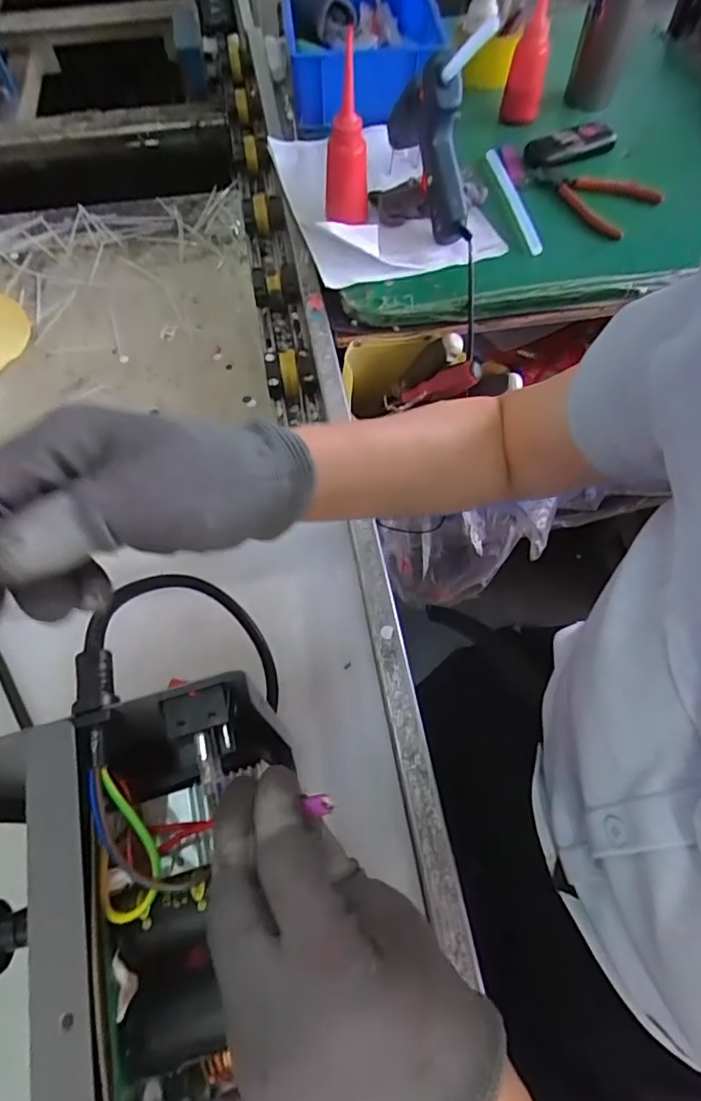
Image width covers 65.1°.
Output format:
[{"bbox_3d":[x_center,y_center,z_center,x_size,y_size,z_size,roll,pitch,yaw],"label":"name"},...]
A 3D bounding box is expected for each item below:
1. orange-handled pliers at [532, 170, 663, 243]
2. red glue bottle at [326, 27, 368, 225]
[{"bbox_3d":[0.276,-0.416,0.639,0.097,0.009,0.137,-39,68,-18],"label":"orange-handled pliers"},{"bbox_3d":[-0.004,-0.418,0.579,0.049,0.249,0.036,-1,88,0],"label":"red glue bottle"}]

